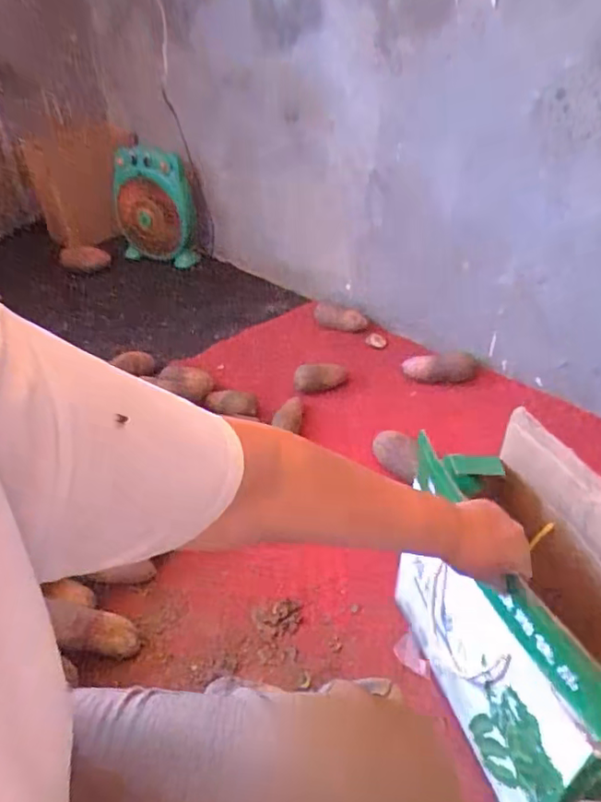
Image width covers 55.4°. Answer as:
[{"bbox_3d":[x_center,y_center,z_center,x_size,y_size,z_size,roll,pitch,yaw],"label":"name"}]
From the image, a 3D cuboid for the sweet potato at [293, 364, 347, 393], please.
[{"bbox_3d":[0.047,-0.053,1.381,0.131,0.073,0.049,-2,37,1],"label":"sweet potato"}]

